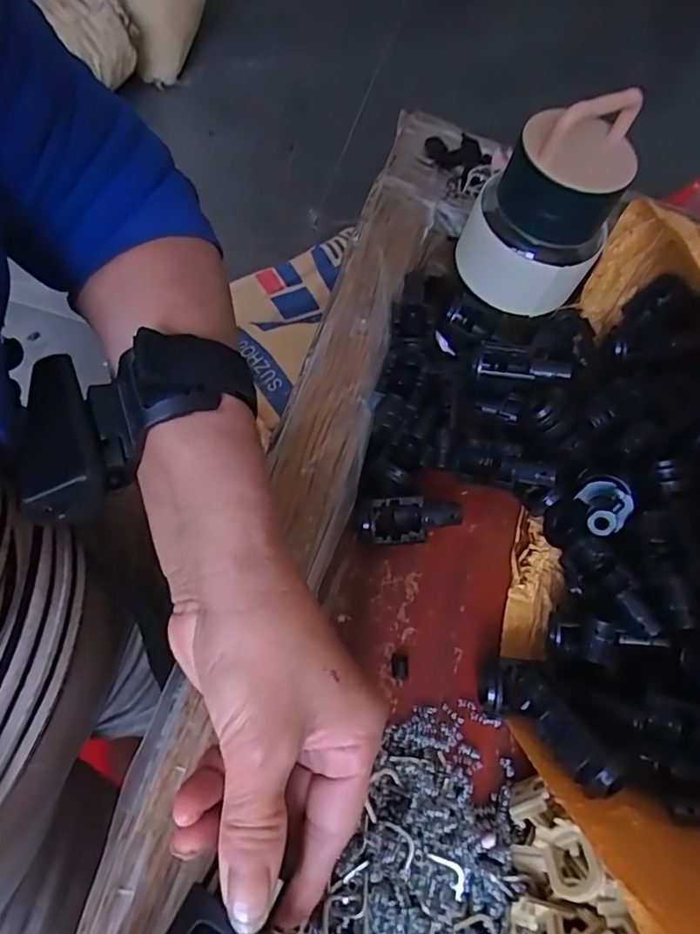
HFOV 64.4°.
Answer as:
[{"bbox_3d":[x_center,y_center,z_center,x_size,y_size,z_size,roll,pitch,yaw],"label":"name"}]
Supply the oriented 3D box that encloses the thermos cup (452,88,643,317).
[{"bbox_3d":[0.110,-0.145,0.312,0.077,0.104,0.064,19,63,1],"label":"thermos cup"}]

